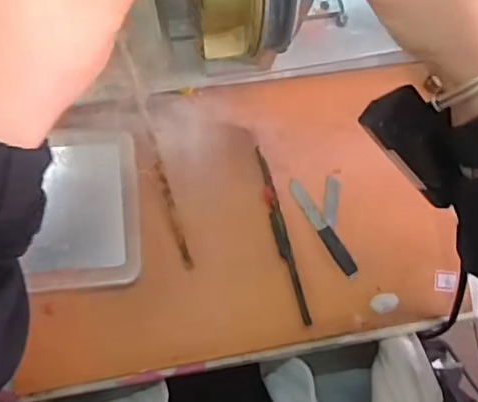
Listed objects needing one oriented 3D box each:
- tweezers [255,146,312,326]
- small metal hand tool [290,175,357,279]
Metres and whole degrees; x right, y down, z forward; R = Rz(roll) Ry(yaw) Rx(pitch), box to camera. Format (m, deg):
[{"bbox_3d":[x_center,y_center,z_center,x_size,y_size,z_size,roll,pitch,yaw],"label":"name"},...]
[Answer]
[{"bbox_3d":[0.030,0.025,0.403,0.009,0.010,0.125,-15,87,-8],"label":"tweezers"},{"bbox_3d":[0.069,0.014,0.412,0.032,0.004,0.078,-31,89,-8],"label":"small metal hand tool"}]

